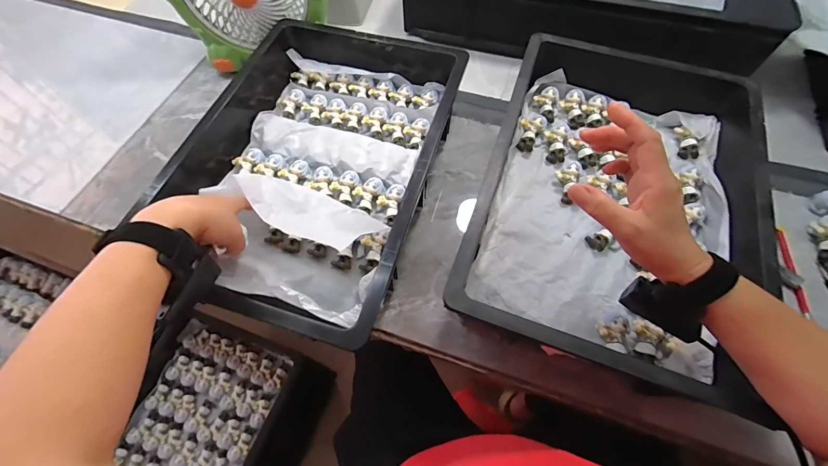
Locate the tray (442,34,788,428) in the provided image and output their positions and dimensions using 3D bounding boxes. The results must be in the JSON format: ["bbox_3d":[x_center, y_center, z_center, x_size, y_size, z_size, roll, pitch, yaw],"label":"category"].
[{"bbox_3d":[0.243,-0.049,0.451,0.298,0.104,0.440,18,65,10],"label":"tray"}]

